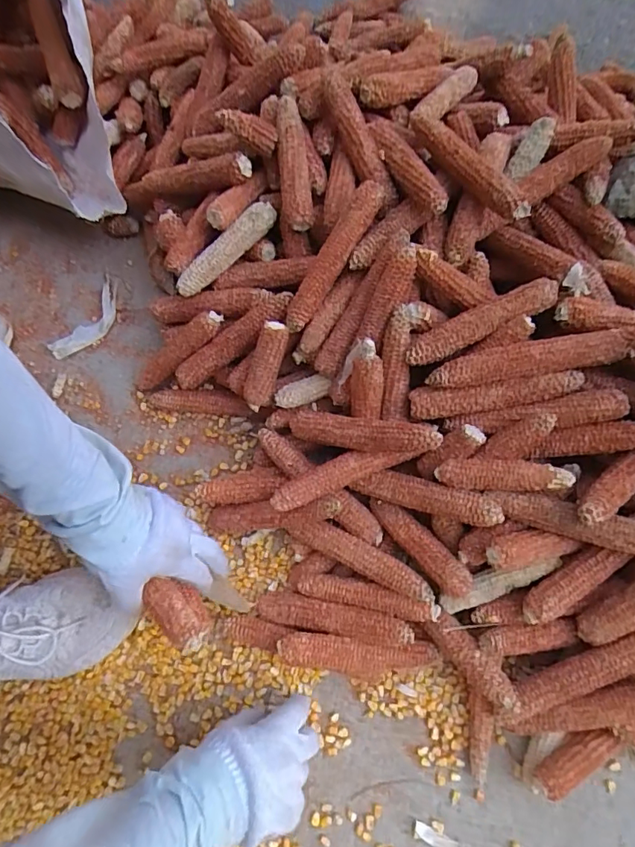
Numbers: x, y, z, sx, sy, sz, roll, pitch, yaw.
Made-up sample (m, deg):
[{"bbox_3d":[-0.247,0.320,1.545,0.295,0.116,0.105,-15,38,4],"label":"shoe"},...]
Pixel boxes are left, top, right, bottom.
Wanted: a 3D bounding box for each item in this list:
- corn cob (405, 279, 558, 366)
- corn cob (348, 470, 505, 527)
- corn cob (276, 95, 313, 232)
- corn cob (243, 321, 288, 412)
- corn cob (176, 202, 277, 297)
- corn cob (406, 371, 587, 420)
[{"bbox_3d":[0.164,-0.103,0.484,0.160,0.023,0.032,-24,75,-7],"label":"corn cob"},{"bbox_3d":[0.103,0.070,0.485,0.155,0.026,0.032,9,70,36],"label":"corn cob"},{"bbox_3d":[-0.027,-0.298,0.546,0.033,0.029,0.153,-5,73,-2],"label":"corn cob"},{"bbox_3d":[-0.057,-0.062,0.539,0.032,0.023,0.099,23,116,7],"label":"corn cob"},{"bbox_3d":[-0.106,-0.200,0.565,0.142,0.026,0.027,-40,77,6],"label":"corn cob"},{"bbox_3d":[0.173,-0.029,0.480,0.160,0.024,0.027,-8,73,13],"label":"corn cob"}]

